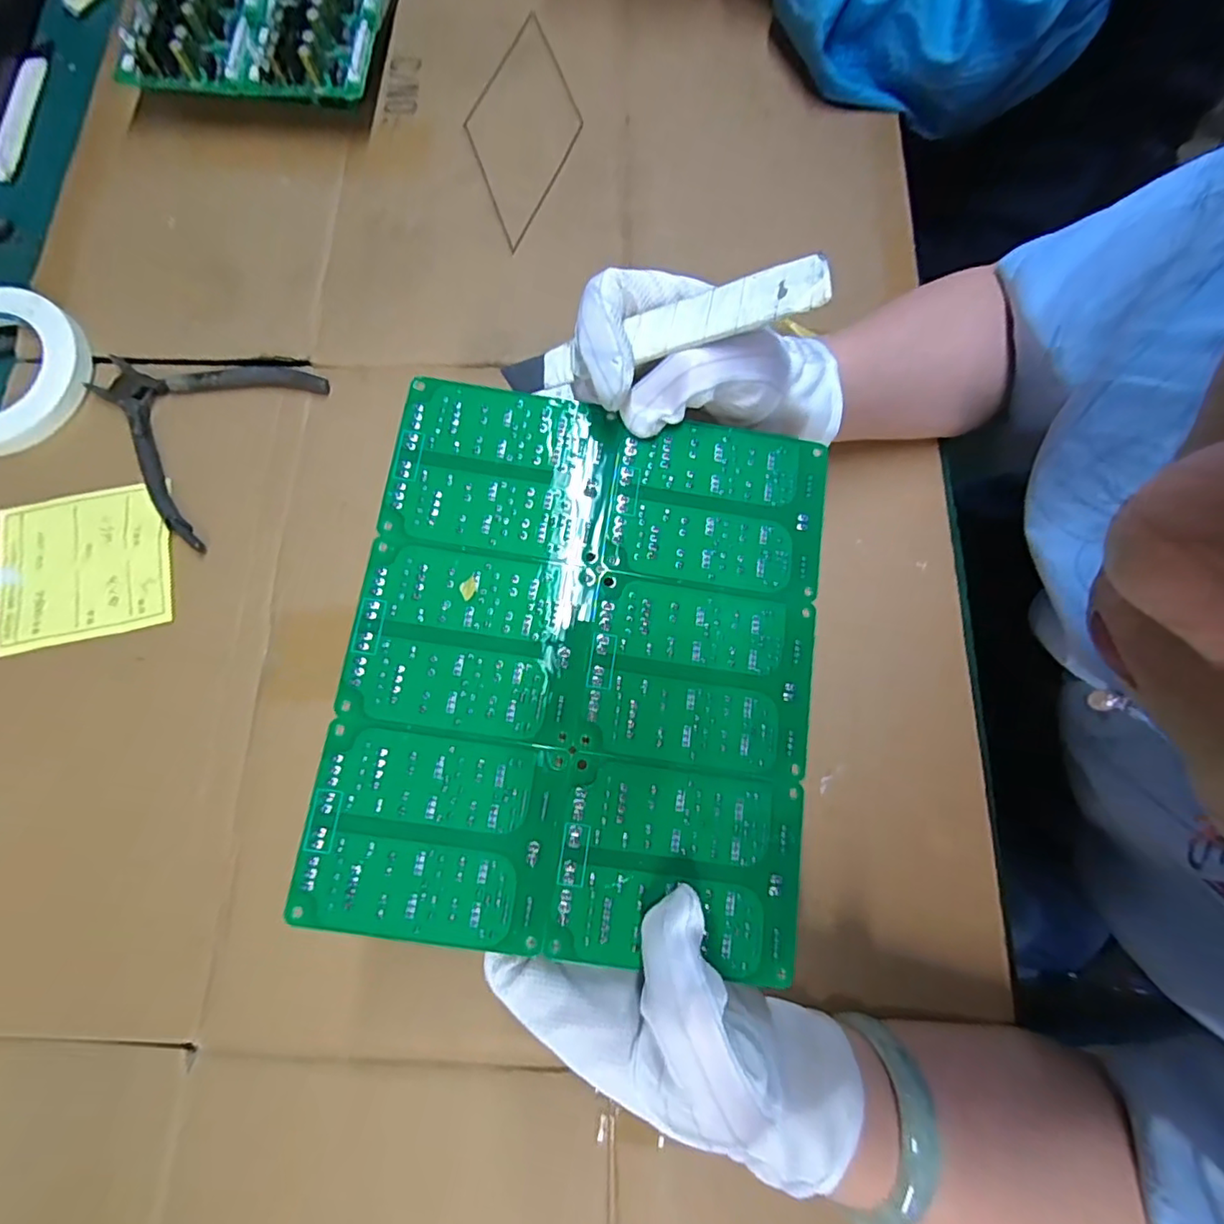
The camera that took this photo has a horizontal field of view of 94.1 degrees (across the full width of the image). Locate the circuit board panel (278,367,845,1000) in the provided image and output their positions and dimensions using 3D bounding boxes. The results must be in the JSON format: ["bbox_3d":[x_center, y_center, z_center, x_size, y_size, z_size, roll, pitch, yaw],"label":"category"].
[{"bbox_3d":[-0.010,0.018,0.218,0.173,0.004,0.203,9,78,-2],"label":"circuit board panel"}]

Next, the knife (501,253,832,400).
[{"bbox_3d":[0.016,-0.110,0.229,0.133,0.005,0.022,-8,76,23],"label":"knife"}]

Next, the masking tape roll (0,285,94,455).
[{"bbox_3d":[-0.403,-0.158,0.374,0.106,0.021,0.110,0,77,1],"label":"masking tape roll"}]

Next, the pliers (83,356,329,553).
[{"bbox_3d":[-0.277,-0.128,0.370,0.131,0.009,0.132,30,80,8],"label":"pliers"}]

